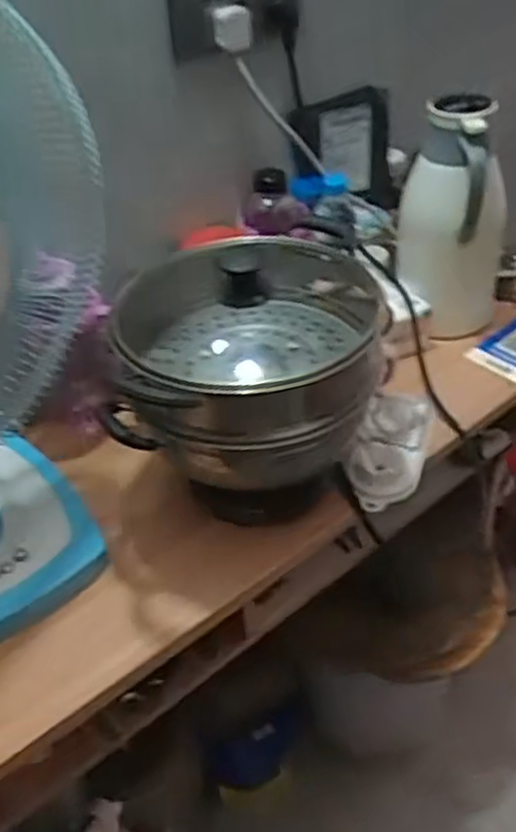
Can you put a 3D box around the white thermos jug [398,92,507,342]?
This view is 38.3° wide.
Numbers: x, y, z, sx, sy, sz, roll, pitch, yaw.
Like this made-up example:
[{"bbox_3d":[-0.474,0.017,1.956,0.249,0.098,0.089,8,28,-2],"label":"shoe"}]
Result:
[{"bbox_3d":[0.263,-0.271,0.981,0.129,0.270,0.166,9,43,14],"label":"white thermos jug"}]

